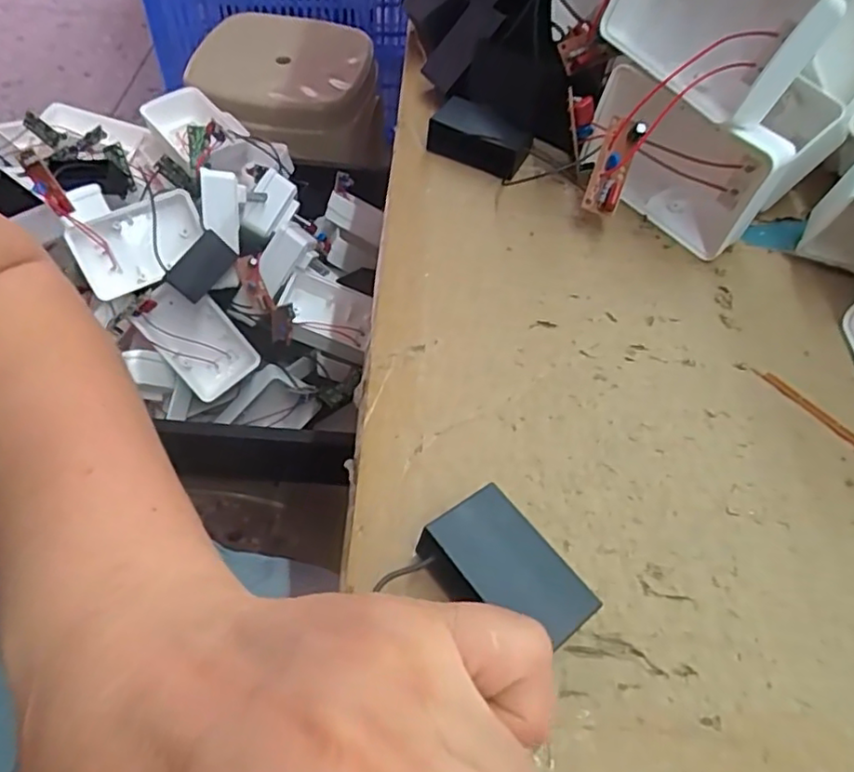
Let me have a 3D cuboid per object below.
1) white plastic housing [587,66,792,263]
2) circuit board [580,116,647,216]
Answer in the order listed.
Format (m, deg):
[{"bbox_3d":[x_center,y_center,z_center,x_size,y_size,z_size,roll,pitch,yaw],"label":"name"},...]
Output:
[{"bbox_3d":[0.118,-0.106,0.286,0.084,0.057,0.032,40,61,21],"label":"white plastic housing"},{"bbox_3d":[0.085,-0.101,0.280,0.016,0.017,0.042,20,89,9],"label":"circuit board"}]

